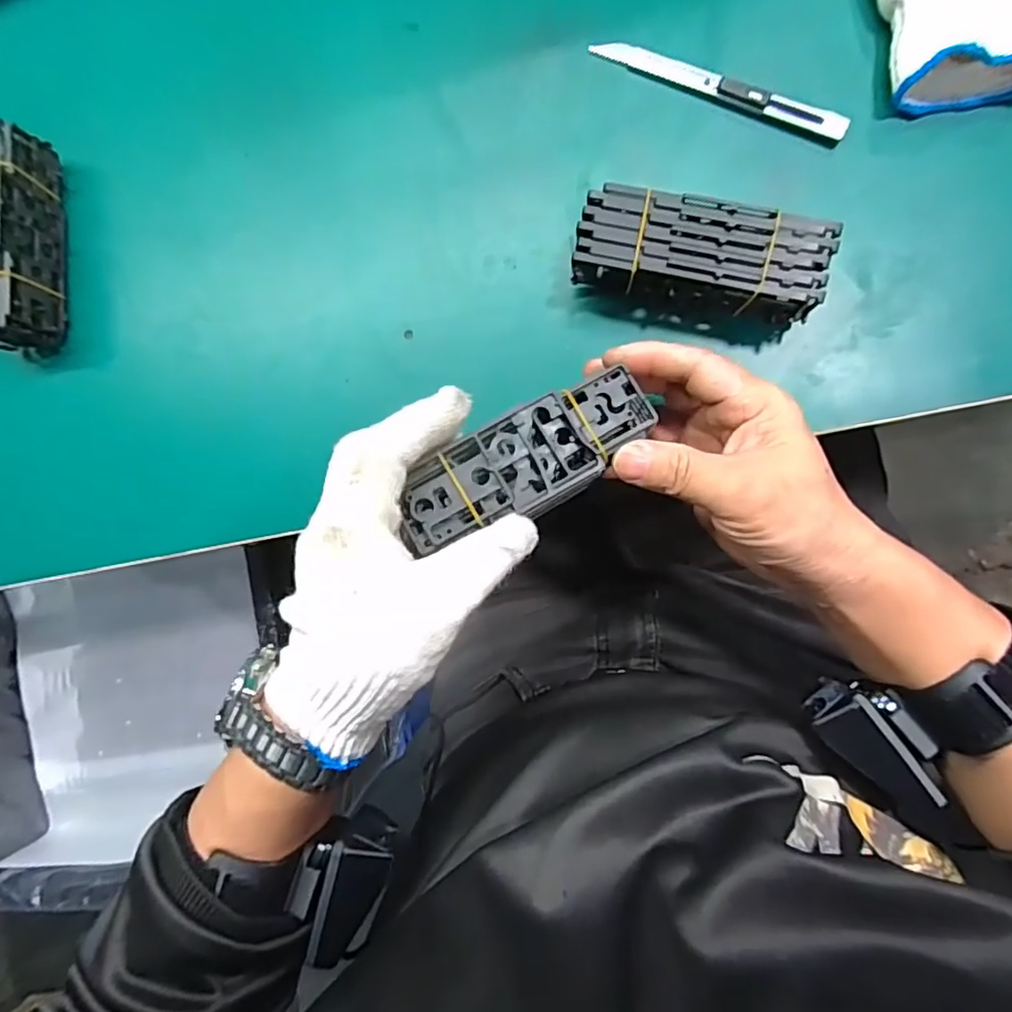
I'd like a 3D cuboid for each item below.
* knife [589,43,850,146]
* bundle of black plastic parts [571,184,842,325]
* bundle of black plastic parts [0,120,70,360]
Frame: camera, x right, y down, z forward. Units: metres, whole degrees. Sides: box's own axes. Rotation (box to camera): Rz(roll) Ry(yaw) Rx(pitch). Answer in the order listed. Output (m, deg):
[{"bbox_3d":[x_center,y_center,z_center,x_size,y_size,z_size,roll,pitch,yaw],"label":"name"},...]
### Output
[{"bbox_3d":[0.120,-0.240,0.335,0.148,0.009,0.016,29,94,7],"label":"knife"},{"bbox_3d":[0.103,-0.132,0.320,0.127,0.045,0.049,14,92,8],"label":"bundle of black plastic parts"},{"bbox_3d":[-0.317,-0.171,0.379,0.041,0.051,0.132,-1,90,8],"label":"bundle of black plastic parts"}]

